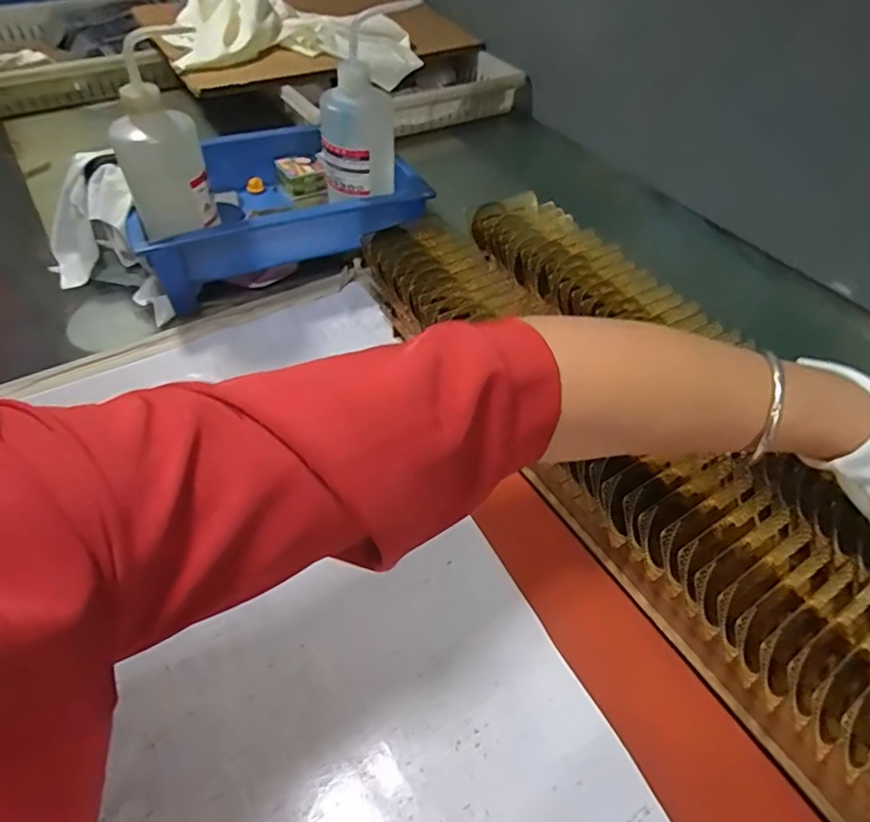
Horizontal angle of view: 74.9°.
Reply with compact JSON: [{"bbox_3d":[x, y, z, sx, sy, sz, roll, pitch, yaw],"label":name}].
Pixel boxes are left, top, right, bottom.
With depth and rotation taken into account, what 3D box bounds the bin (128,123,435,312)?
[{"bbox_3d":[-0.182,-0.243,0.642,0.301,0.073,0.211,-16,51,-17],"label":"bin"}]

